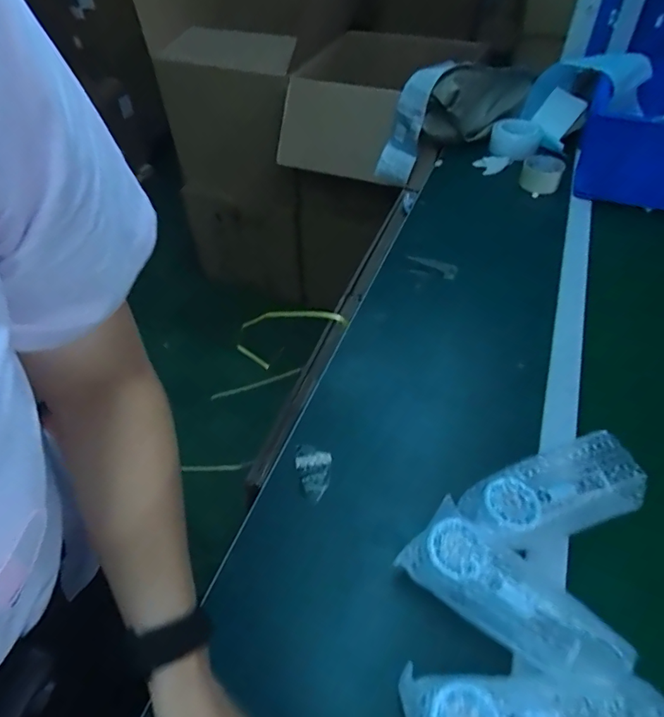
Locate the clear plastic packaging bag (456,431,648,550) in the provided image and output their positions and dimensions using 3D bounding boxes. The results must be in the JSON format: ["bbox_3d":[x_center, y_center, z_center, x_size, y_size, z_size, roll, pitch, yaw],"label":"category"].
[{"bbox_3d":[0.236,0.149,0.516,0.205,0.059,0.079,-17,50,-14],"label":"clear plastic packaging bag"}]

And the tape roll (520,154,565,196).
[{"bbox_3d":[0.457,-0.402,1.048,0.086,0.050,0.090,20,51,18],"label":"tape roll"}]

